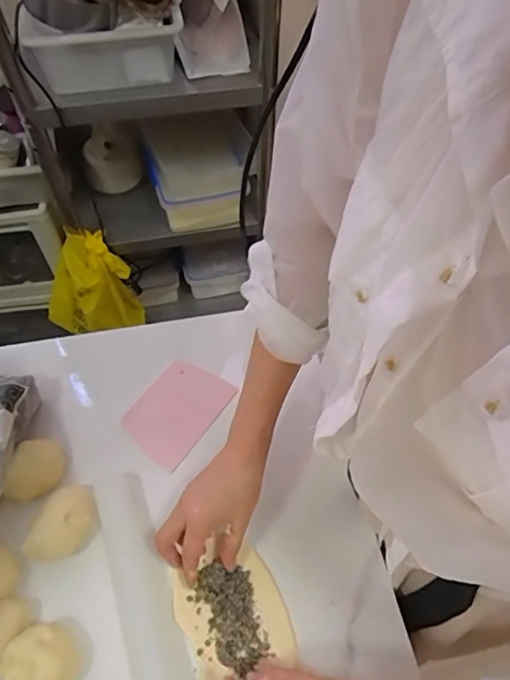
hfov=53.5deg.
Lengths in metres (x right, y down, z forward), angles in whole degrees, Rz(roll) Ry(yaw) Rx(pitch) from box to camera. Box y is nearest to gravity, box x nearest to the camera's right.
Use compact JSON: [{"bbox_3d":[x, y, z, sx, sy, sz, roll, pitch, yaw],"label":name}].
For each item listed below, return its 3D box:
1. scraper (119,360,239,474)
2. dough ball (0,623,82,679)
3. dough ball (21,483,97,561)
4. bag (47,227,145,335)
[{"bbox_3d":[-0.095,0.082,0.600,0.092,0.009,0.121,29,63,22],"label":"scraper"},{"bbox_3d":[-0.184,0.280,0.439,0.059,0.043,0.056,0,56,-1],"label":"dough ball"},{"bbox_3d":[-0.194,0.185,0.511,0.051,0.029,0.079,24,59,15],"label":"dough ball"},{"bbox_3d":[-0.435,-0.130,1.285,0.226,0.295,0.139,11,57,6],"label":"bag"}]

